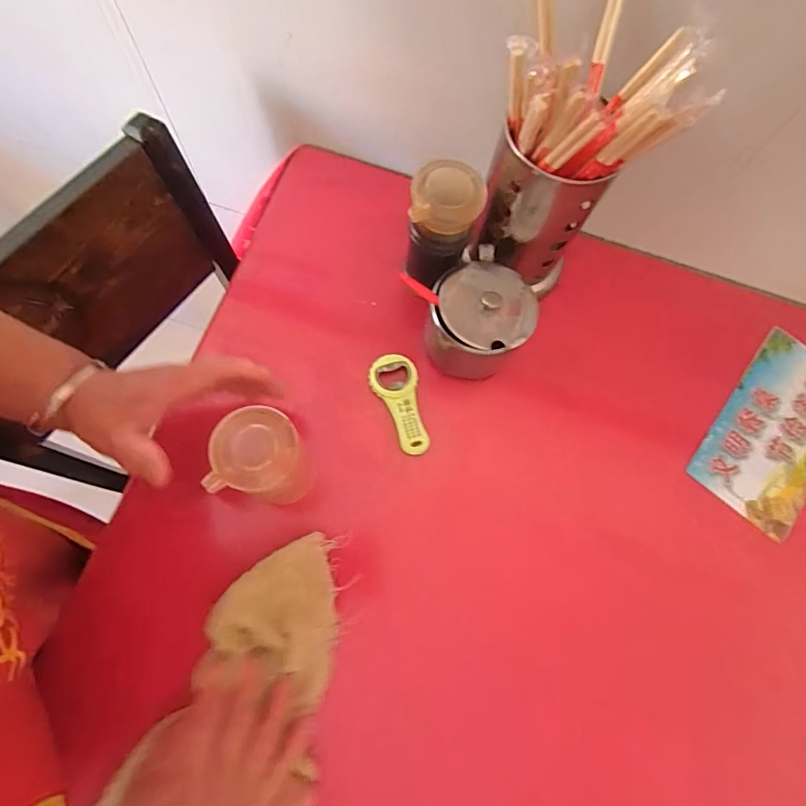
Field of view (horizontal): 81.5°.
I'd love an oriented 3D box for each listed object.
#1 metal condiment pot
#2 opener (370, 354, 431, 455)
[{"bbox_3d":[0.072,-0.086,0.451,0.085,0.075,0.106,12,72,4],"label":"metal condiment pot"},{"bbox_3d":[-0.003,0.001,0.452,0.045,0.008,0.100,-13,72,-5],"label":"opener"}]

